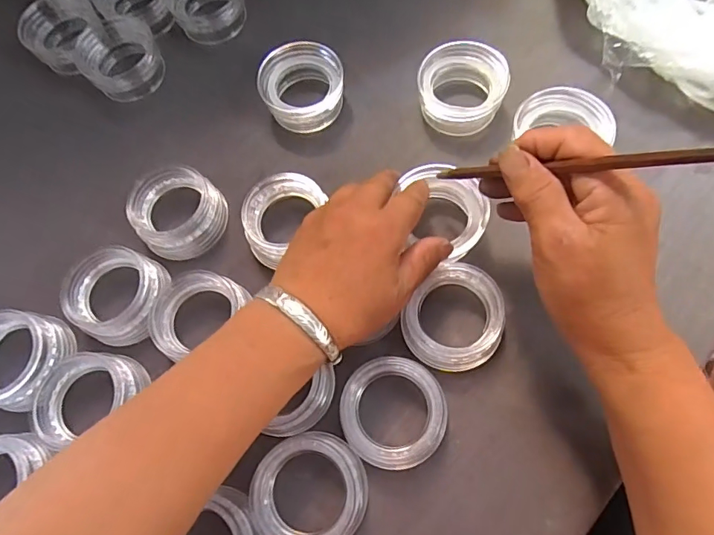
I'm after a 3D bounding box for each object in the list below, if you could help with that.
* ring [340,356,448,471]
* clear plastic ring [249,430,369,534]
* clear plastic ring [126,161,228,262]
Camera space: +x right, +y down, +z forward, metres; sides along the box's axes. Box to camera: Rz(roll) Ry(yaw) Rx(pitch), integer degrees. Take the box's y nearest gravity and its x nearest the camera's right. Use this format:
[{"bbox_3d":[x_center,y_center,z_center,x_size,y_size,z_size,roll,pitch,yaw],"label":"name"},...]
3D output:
[{"bbox_3d":[0.024,0.091,0.298,0.066,0.024,0.065,-2,69,5],"label":"ring"},{"bbox_3d":[-0.028,0.135,0.285,0.069,0.009,0.066,15,69,-13],"label":"clear plastic ring"},{"bbox_3d":[-0.138,-0.044,0.361,0.063,0.033,0.065,-2,69,5],"label":"clear plastic ring"}]

